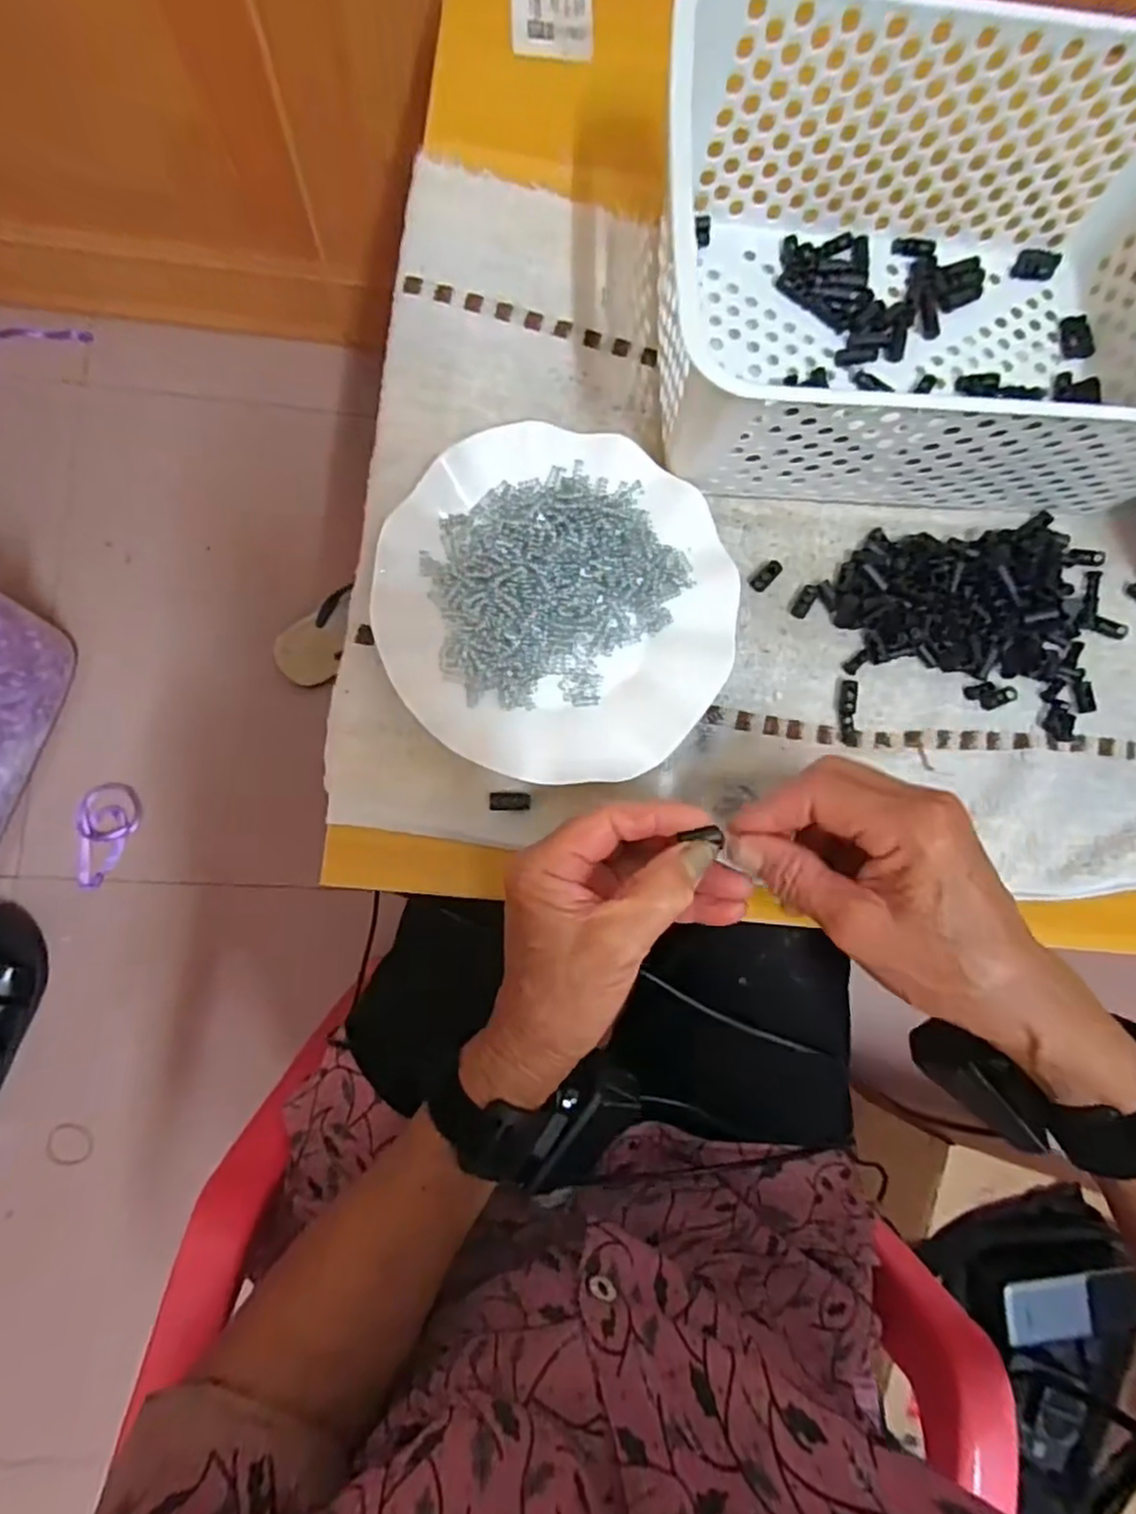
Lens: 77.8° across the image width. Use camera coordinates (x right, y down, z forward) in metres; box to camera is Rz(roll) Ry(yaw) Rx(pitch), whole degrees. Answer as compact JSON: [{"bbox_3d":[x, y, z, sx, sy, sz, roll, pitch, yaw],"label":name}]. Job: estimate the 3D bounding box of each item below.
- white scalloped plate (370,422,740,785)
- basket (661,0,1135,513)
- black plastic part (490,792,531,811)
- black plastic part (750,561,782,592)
[{"bbox_3d":[-0.005,-0.080,0.370,0.178,0.024,0.181,3,84,-5],"label":"white scalloped plate"},{"bbox_3d":[0.194,-0.245,0.368,0.304,0.114,0.201,0,84,-6],"label":"basket"},{"bbox_3d":[-0.030,0.023,0.363,0.021,0.004,0.010,0,84,-6],"label":"black plastic part"},{"bbox_3d":[0.112,-0.102,0.398,0.009,0.005,0.020,45,82,0],"label":"black plastic part"}]

